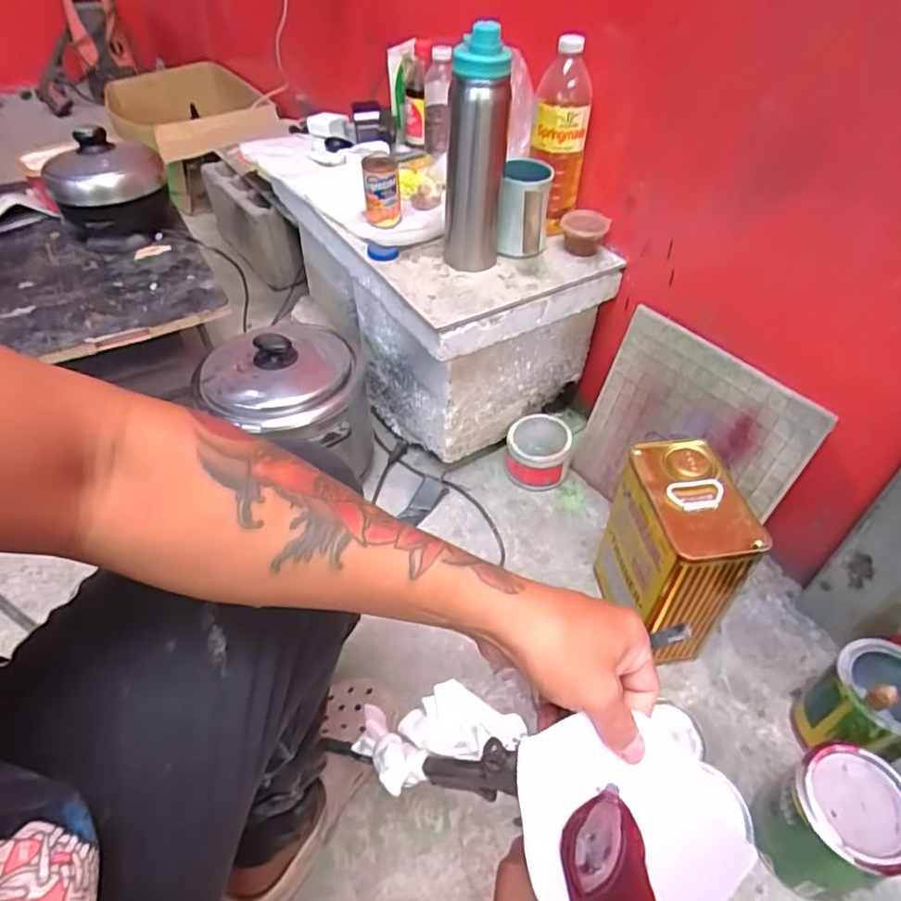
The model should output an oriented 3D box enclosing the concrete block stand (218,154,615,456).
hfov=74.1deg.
[{"bbox_3d":[-0.035,-0.273,1.073,0.317,0.302,0.557,-25,51,-24],"label":"concrete block stand"}]

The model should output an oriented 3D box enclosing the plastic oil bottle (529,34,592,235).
[{"bbox_3d":[0.153,-0.440,0.860,0.078,0.252,0.082,12,46,11],"label":"plastic oil bottle"}]

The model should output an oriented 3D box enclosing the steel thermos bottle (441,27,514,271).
[{"bbox_3d":[0.031,-0.381,0.774,0.078,0.280,0.082,-2,45,-3],"label":"steel thermos bottle"}]

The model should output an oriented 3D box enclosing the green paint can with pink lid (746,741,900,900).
[{"bbox_3d":[0.379,0.373,0.595,0.105,0.136,0.101,-1,45,1],"label":"green paint can with pink lid"}]

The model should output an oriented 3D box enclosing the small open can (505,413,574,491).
[{"bbox_3d":[0.149,0.000,1.011,0.099,0.082,0.116,7,45,6],"label":"small open can"}]

